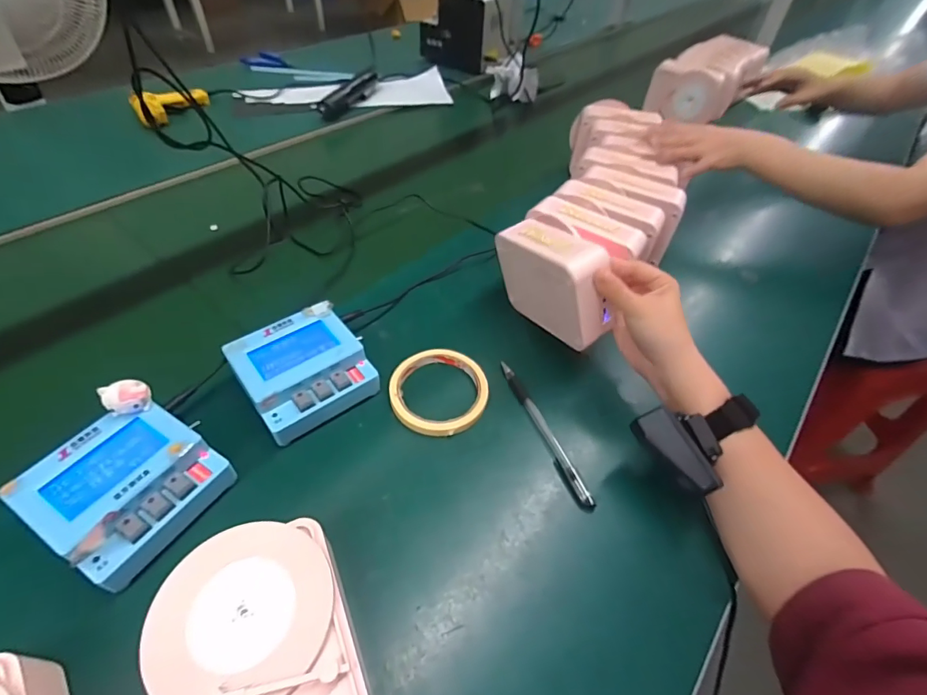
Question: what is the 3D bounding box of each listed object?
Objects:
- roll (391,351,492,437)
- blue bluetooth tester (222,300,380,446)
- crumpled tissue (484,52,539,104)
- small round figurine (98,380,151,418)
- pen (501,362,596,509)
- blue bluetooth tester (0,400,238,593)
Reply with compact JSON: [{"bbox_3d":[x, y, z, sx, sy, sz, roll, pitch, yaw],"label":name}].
[{"bbox_3d":[-0.023,0.041,0.422,0.091,0.013,0.089,2,48,-2],"label":"roll"},{"bbox_3d":[-0.145,0.020,0.403,0.105,0.040,0.101,-29,56,-27],"label":"blue bluetooth tester"},{"bbox_3d":[0.106,-0.579,0.964,0.083,0.086,0.093,-32,57,-28],"label":"crumpled tissue"},{"bbox_3d":[-0.254,0.039,0.338,0.022,0.028,0.028,33,54,24],"label":"small round figurine"},{"bbox_3d":[0.072,0.074,0.405,0.011,0.013,0.153,-15,51,-17],"label":"pen"},{"bbox_3d":[-0.241,0.101,0.322,0.101,0.041,0.104,26,51,19],"label":"blue bluetooth tester"}]

